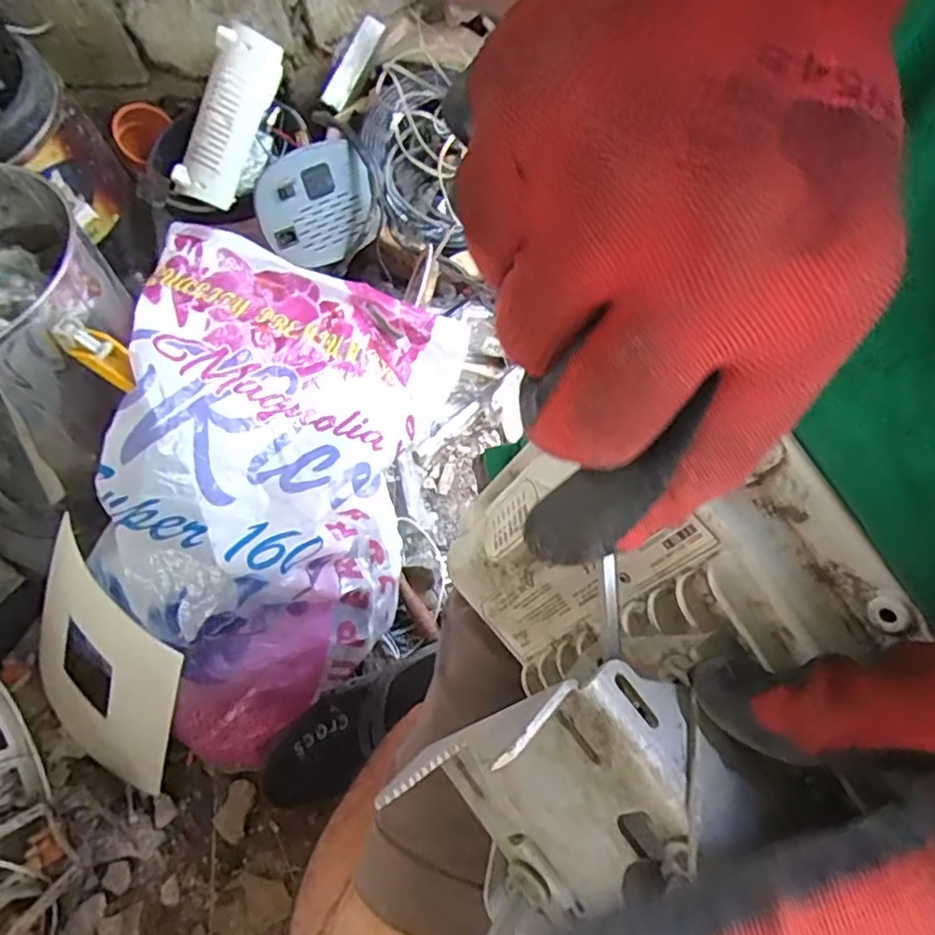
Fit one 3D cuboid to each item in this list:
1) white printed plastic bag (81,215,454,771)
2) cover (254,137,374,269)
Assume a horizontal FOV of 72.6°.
[{"bbox_3d":[-0.222,0.022,0.697,0.273,0.268,0.515,6,61,7],"label":"white printed plastic bag"},{"bbox_3d":[-0.200,-0.355,0.866,0.174,0.142,0.028,-40,45,-26],"label":"cover"}]

